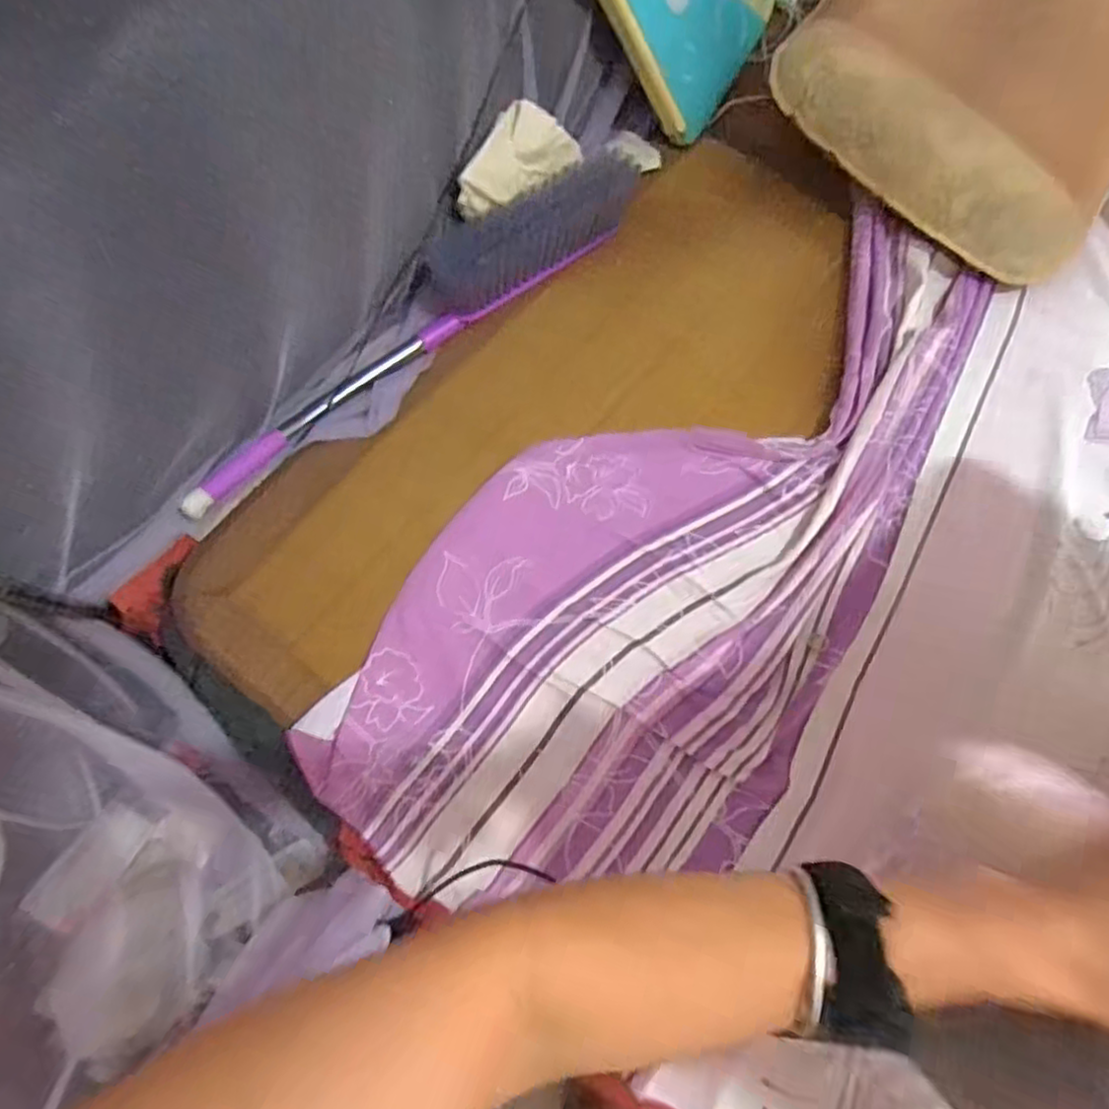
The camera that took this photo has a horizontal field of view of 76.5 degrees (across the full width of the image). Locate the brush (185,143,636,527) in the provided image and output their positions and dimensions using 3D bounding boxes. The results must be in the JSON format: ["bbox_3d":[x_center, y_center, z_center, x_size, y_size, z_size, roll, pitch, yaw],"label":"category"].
[{"bbox_3d":[-0.158,-0.258,0.791,0.625,0.070,0.082,-38,78,-9],"label":"brush"}]

